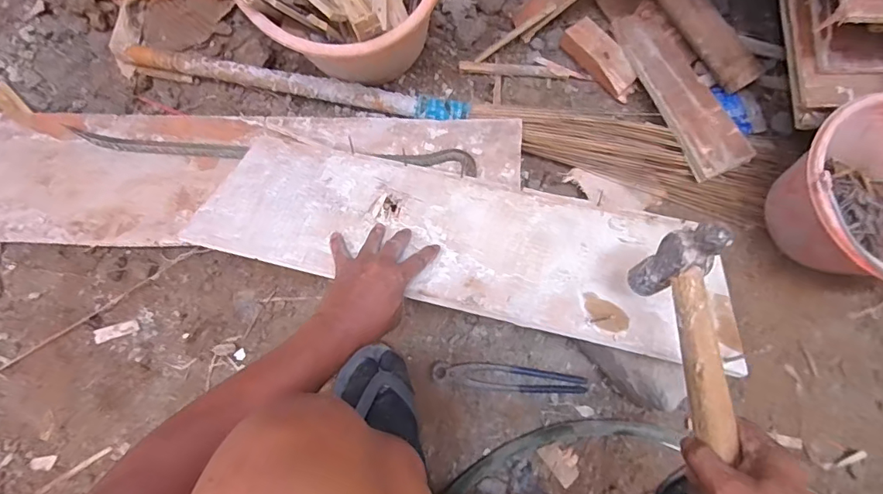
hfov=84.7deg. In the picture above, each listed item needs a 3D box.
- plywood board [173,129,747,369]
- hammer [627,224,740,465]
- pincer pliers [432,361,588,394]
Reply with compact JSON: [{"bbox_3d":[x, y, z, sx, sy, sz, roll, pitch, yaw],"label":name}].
[{"bbox_3d":[0.029,-0.017,0.604,0.630,0.011,0.227,13,46,5],"label":"plywood board"},{"bbox_3d":[0.210,0.124,0.401,0.041,0.100,0.278,4,68,-1],"label":"hammer"},{"bbox_3d":[0.102,0.196,0.718,0.226,0.013,0.040,7,77,4],"label":"pincer pliers"}]

